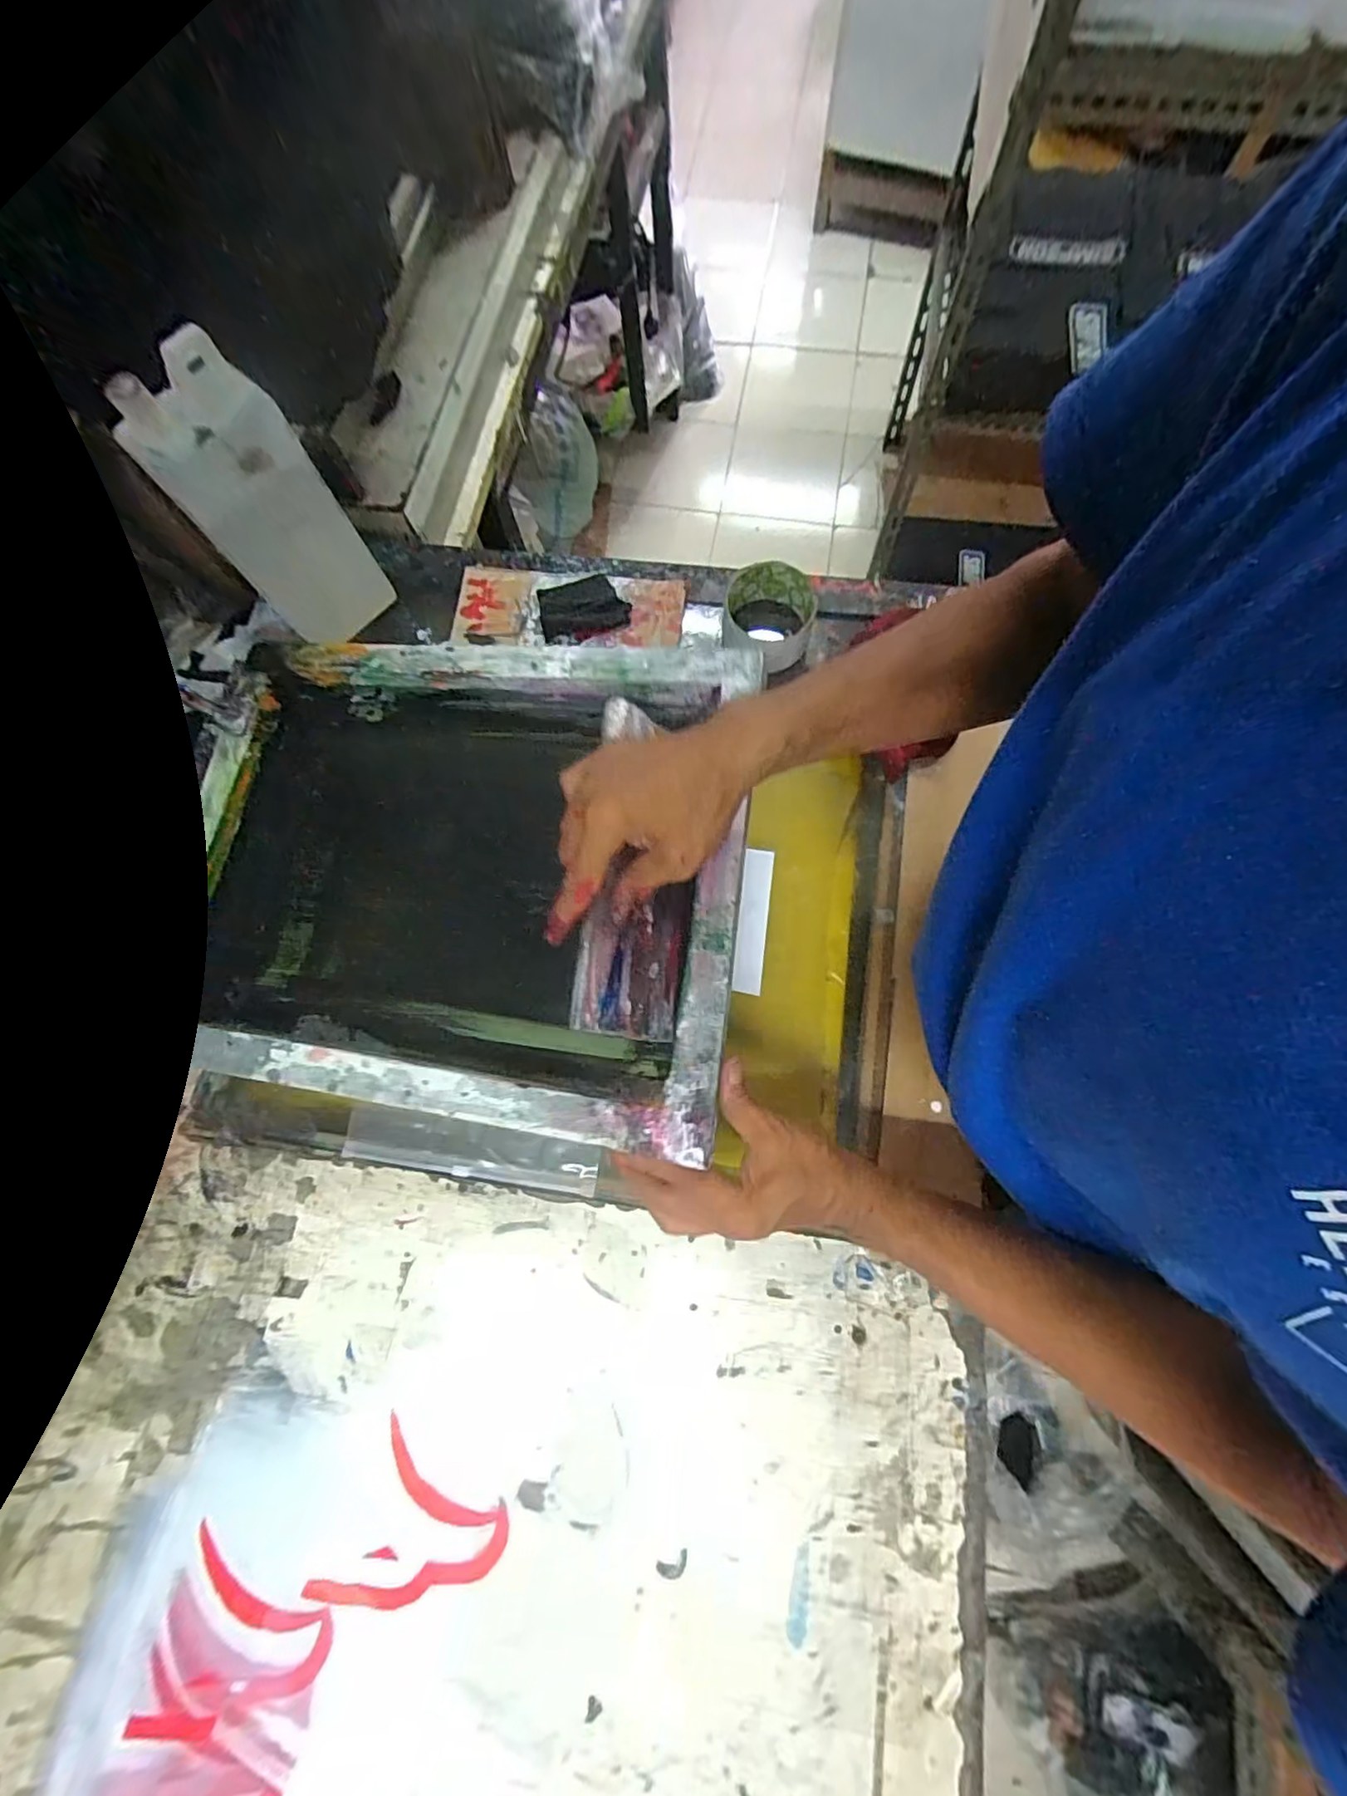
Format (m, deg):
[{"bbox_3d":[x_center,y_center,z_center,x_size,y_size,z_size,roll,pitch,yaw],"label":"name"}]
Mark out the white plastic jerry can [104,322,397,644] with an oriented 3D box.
[{"bbox_3d":[-0.312,-0.295,0.477,0.050,0.205,0.098,38,79,11],"label":"white plastic jerry can"}]

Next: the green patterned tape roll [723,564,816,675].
[{"bbox_3d":[0.086,-0.255,0.552,0.079,0.048,0.076,-1,75,2],"label":"green patterned tape roll"}]

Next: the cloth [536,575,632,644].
[{"bbox_3d":[-0.086,-0.280,0.578,0.083,0.019,0.064,-11,74,-2],"label":"cloth"}]

